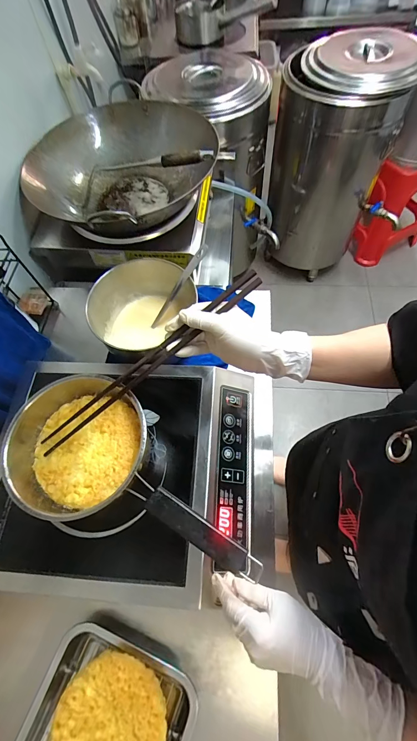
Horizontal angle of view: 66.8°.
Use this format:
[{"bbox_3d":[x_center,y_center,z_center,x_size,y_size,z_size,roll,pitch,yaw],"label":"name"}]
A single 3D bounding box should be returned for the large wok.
[{"bbox_3d":[-0.209,-0.481,0.784,0.384,0.149,0.424,31,70,17],"label":"large wok"}]

